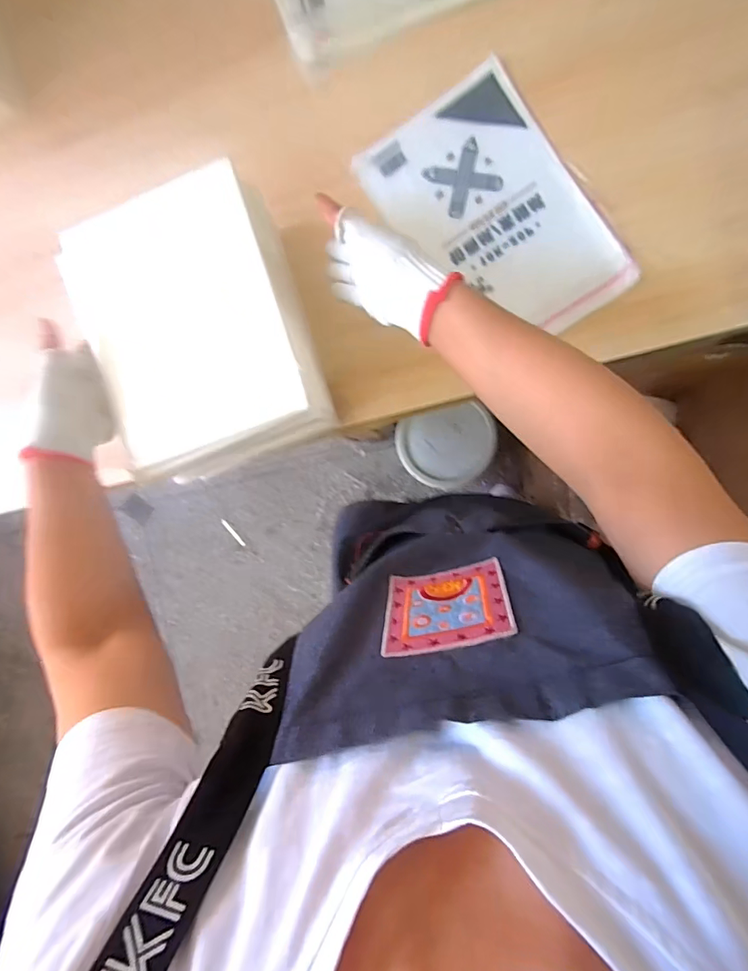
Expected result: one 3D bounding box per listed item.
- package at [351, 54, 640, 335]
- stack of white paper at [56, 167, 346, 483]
[{"bbox_3d":[0.141,-0.321,0.535,0.192,0.017,0.314,-34,86,8],"label":"package"},{"bbox_3d":[-0.179,-0.162,0.474,0.203,0.074,0.265,-18,88,8],"label":"stack of white paper"}]

